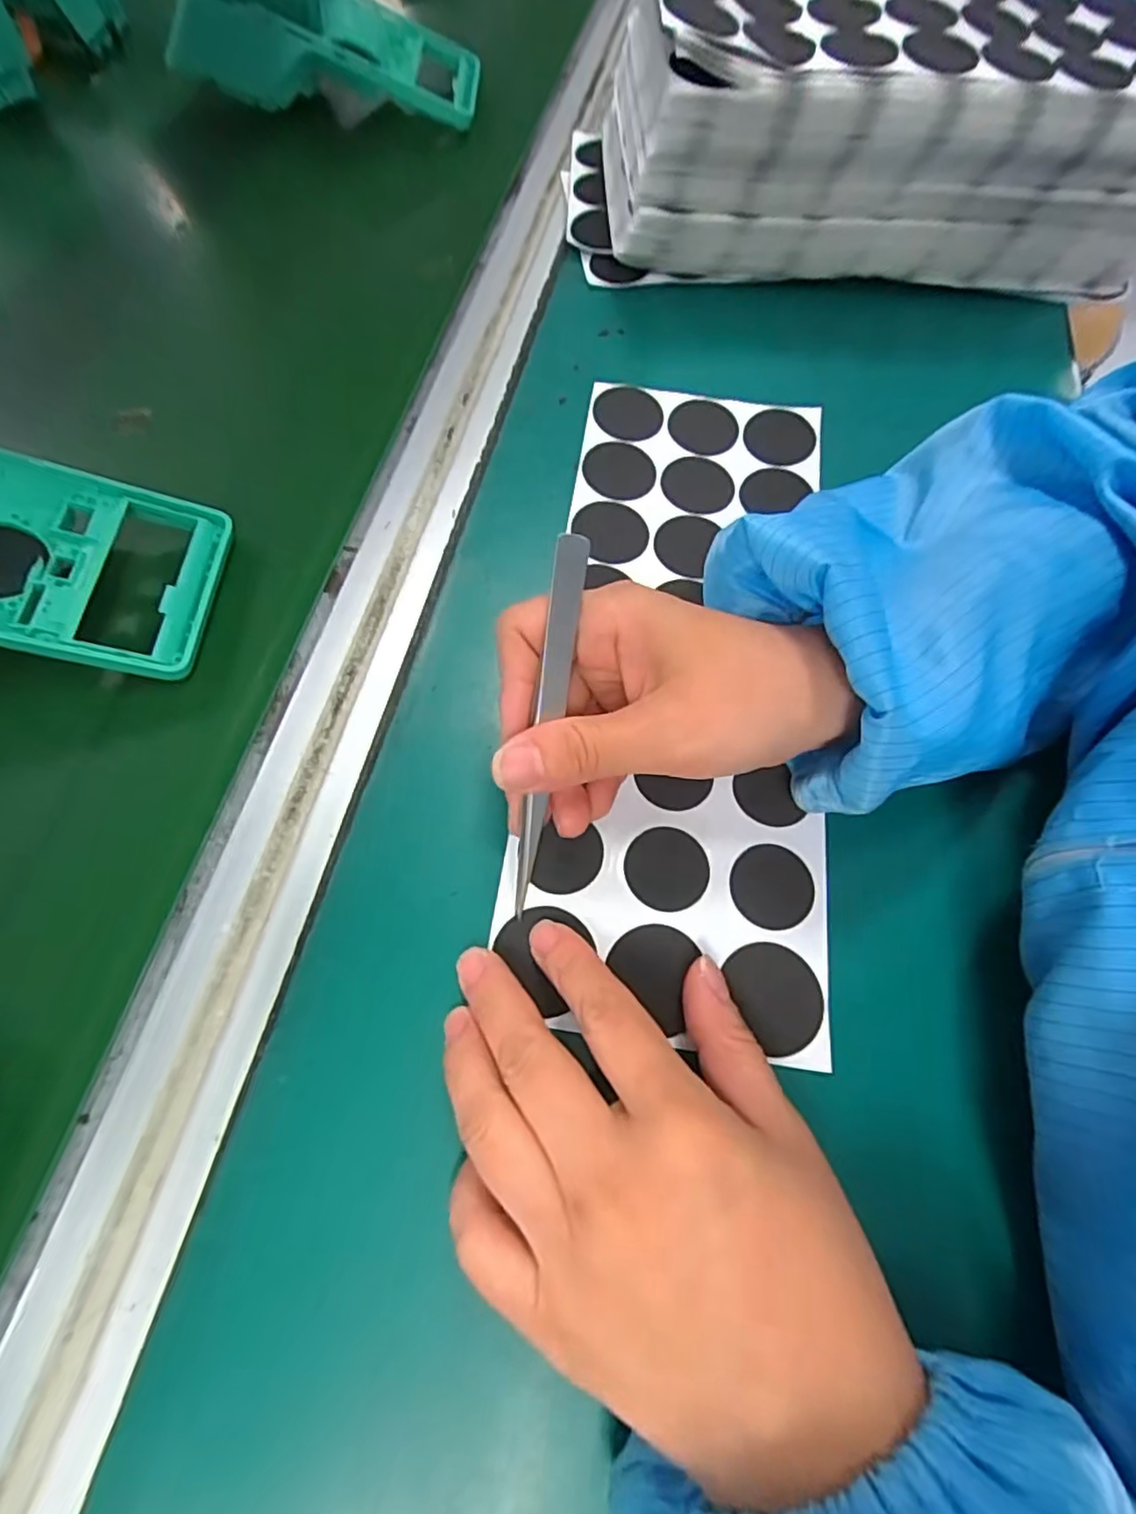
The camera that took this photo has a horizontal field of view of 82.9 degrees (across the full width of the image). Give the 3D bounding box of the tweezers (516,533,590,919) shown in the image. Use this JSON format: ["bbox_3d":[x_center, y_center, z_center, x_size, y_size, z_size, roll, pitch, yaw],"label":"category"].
[{"bbox_3d":[-0.007,-0.008,0.206,0.009,0.017,0.120,10,111,2],"label":"tweezers"}]

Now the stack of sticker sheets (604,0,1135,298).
[{"bbox_3d":[0.175,-0.337,0.347,0.320,0.101,0.124,-2,67,-5],"label":"stack of sticker sheets"}]

